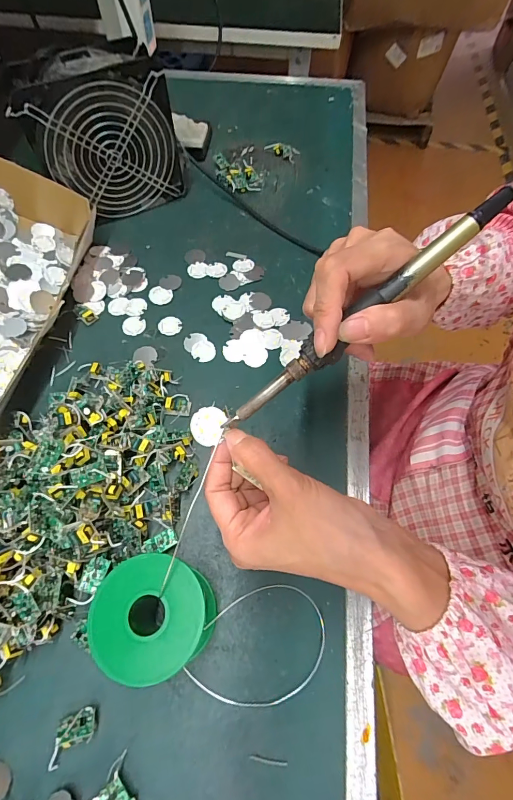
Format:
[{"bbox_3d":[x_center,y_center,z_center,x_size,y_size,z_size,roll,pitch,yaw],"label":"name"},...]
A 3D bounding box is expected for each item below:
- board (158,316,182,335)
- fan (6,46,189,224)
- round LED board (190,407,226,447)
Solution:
[{"bbox_3d":[-0.093,-0.081,0.415,0.024,0.004,0.023,1,63,-2],"label":"board"},{"bbox_3d":[-0.166,-0.292,0.437,0.154,0.153,0.052,-24,66,-13],"label":"fan"},{"bbox_3d":[-0.031,0.016,0.247,0.020,0.004,0.025,26,71,-11],"label":"round LED board"}]

